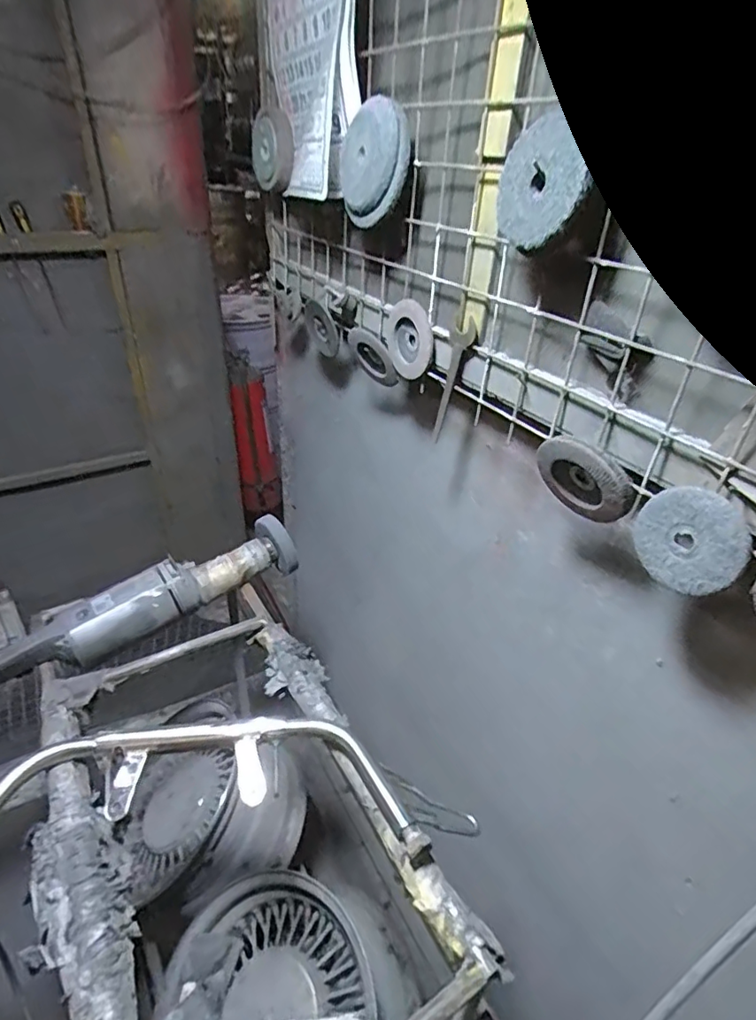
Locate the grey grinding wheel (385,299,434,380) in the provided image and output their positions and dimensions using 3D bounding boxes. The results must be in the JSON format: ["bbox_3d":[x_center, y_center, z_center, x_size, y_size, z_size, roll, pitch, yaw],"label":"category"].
[{"bbox_3d":[0.040,-0.228,0.720,0.024,0.089,0.102,-9,35,-19],"label":"grey grinding wheel"}]

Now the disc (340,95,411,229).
[{"bbox_3d":[-0.009,-0.419,0.657,0.027,0.113,0.122,-16,1,-35],"label":"disc"}]

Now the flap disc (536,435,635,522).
[{"bbox_3d":[0.195,-0.028,0.520,0.016,0.089,0.095,-39,89,-17],"label":"flap disc"}]

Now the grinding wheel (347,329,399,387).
[{"bbox_3d":[-0.005,-0.221,0.789,0.083,0.083,0.014,29,63,34],"label":"grinding wheel"}]

